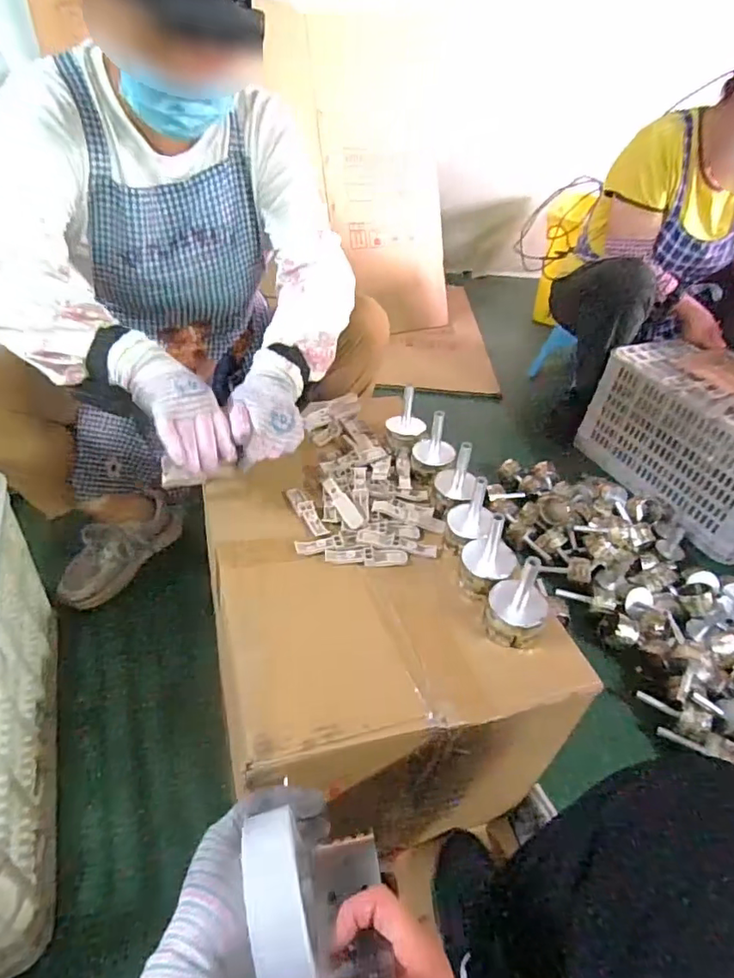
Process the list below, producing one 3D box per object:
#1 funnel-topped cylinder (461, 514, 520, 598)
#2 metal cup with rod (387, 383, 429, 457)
[{"bbox_3d":[0.139,0.076,0.611,0.063,0.090,0.062,15,39,10],"label":"funnel-topped cylinder"},{"bbox_3d":[0.060,-0.101,0.805,0.050,0.081,0.053,4,39,-4],"label":"metal cup with rod"}]

